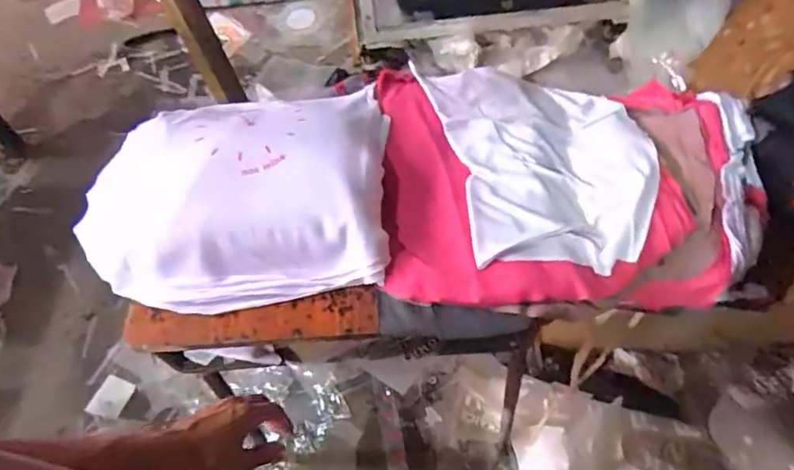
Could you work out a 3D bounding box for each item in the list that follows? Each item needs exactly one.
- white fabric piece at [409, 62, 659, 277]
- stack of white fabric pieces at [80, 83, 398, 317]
[{"bbox_3d":[0.232,-0.134,0.875,0.315,0.053,0.418,-12,57,-3],"label":"white fabric piece"},{"bbox_3d":[-0.230,-0.091,0.862,0.419,0.093,0.403,-3,57,3],"label":"stack of white fabric pieces"}]

